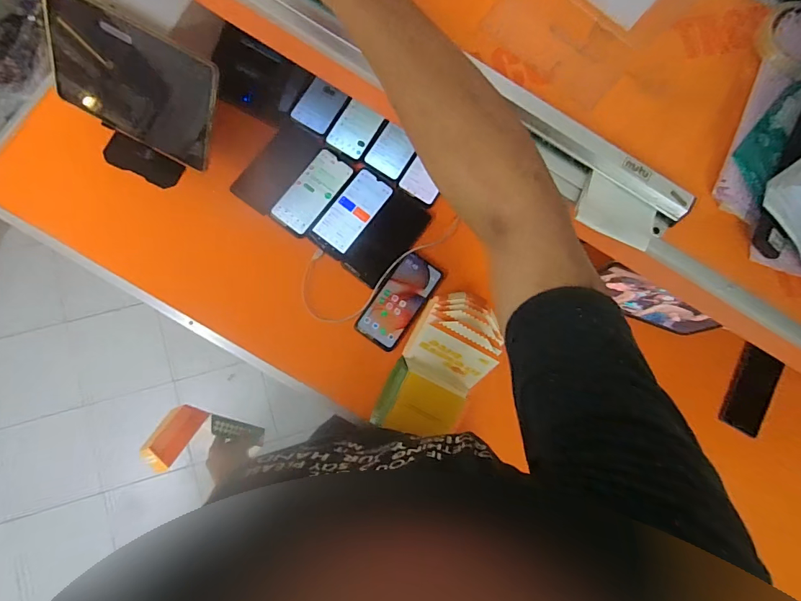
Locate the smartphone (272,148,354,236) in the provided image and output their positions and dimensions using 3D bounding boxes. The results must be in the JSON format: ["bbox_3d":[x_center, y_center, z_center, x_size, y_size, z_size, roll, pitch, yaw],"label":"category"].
[{"bbox_3d":[-0.154,-0.194,0.751,0.082,0.007,0.162,32,81,-1],"label":"smartphone"}]

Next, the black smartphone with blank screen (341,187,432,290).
[{"bbox_3d":[-0.022,-0.109,0.753,0.084,0.007,0.171,34,85,4],"label":"black smartphone with blank screen"}]

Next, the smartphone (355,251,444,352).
[{"bbox_3d":[-0.001,0.000,0.742,0.080,0.008,0.169,34,81,-1],"label":"smartphone"}]

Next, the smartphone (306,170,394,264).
[{"bbox_3d":[-0.086,-0.158,0.757,0.084,0.005,0.168,33,81,-1],"label":"smartphone"}]

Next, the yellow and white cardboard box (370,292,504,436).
[{"bbox_3d":[0.059,0.092,0.583,0.112,0.114,0.204,25,81,-3],"label":"yellow and white cardboard box"}]

